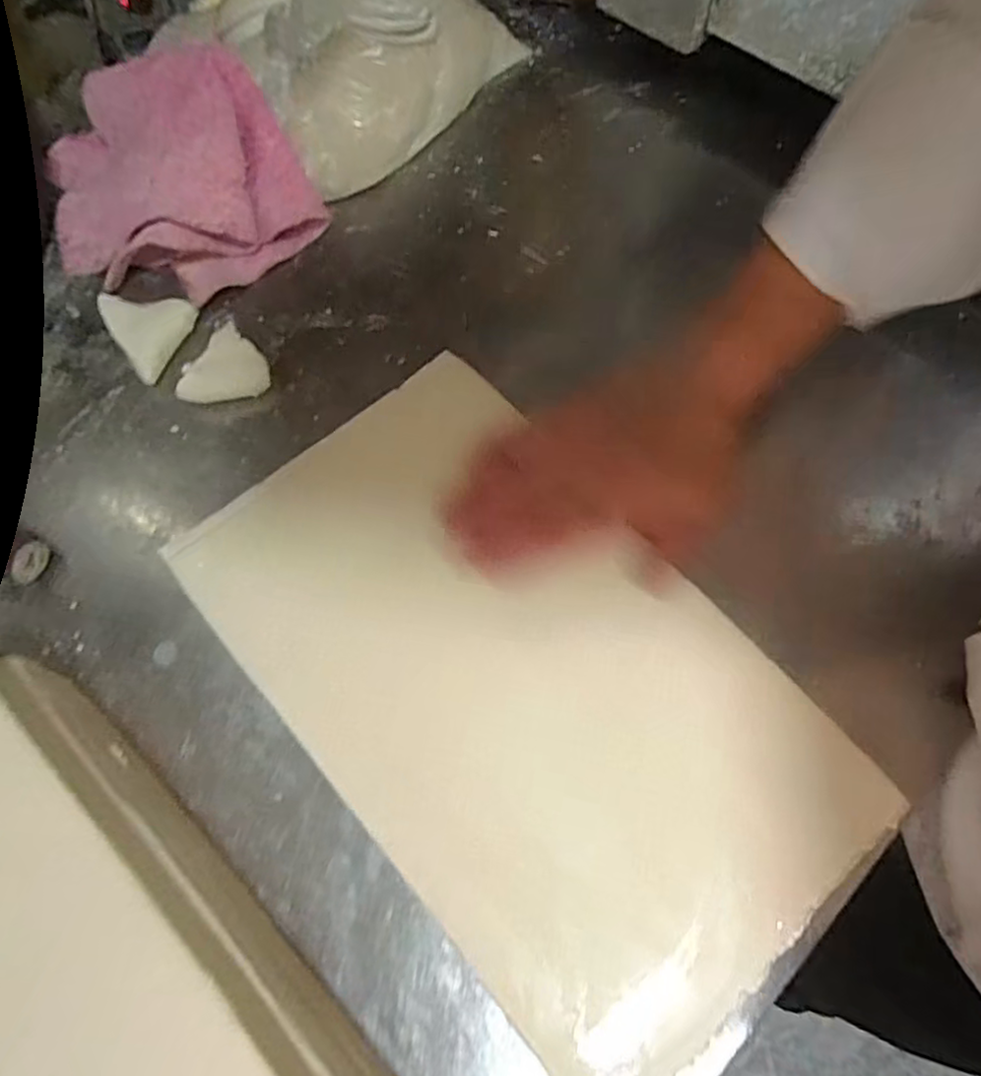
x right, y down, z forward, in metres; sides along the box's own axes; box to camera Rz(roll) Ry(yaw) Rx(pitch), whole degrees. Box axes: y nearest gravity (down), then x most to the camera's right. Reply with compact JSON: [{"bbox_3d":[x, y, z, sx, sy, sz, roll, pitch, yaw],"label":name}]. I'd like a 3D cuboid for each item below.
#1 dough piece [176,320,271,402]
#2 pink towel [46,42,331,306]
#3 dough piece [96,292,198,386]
[{"bbox_3d":[-0.148,-0.091,0.371,0.035,0.024,0.047,30,74,8],"label":"dough piece"},{"bbox_3d":[-0.203,-0.227,0.396,0.149,0.056,0.161,-32,76,-11],"label":"pink towel"},{"bbox_3d":[-0.204,-0.121,0.378,0.049,0.018,0.051,23,73,6],"label":"dough piece"}]

